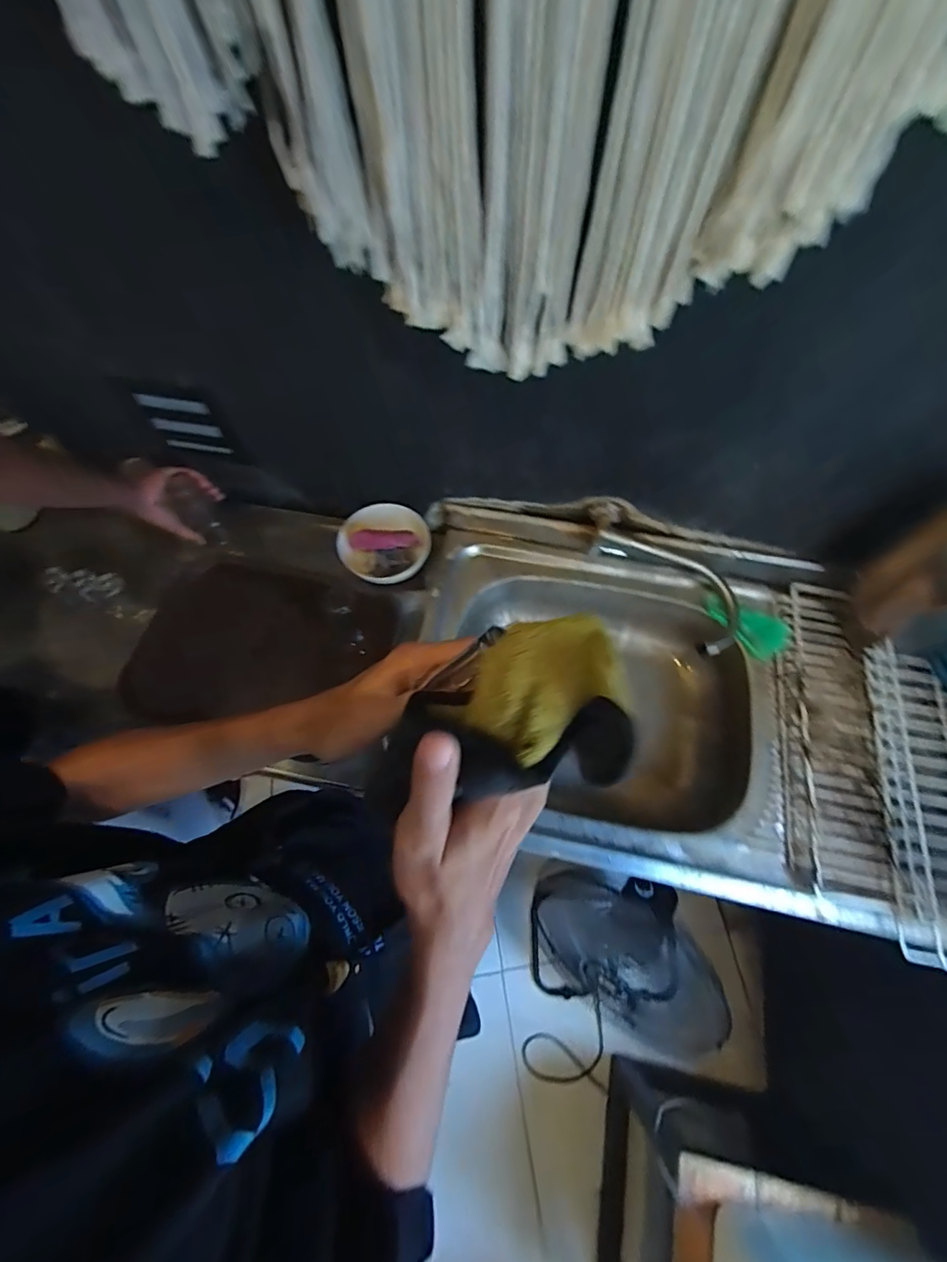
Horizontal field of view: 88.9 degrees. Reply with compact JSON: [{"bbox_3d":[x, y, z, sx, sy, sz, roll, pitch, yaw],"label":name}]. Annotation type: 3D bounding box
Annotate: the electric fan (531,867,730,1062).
[{"bbox_3d":[0.311,0.724,1.069,0.323,0.420,0.298,-1,66,1],"label":"electric fan"}]

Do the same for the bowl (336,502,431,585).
[{"bbox_3d":[-0.153,-0.149,0.824,0.144,0.059,0.147,-1,66,1],"label":"bowl"}]

